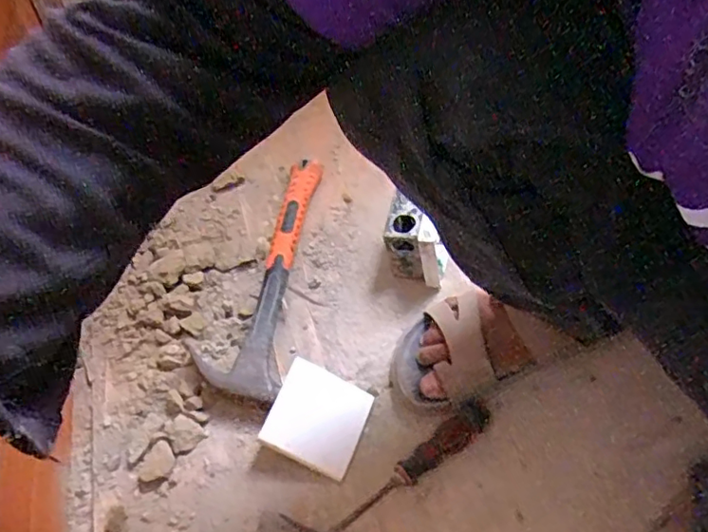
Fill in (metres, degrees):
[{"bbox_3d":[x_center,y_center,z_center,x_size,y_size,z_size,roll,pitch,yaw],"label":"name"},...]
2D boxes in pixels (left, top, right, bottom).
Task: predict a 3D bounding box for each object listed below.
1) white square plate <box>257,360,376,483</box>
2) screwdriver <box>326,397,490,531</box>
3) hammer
[{"bbox_3d":[-0.033,0.141,0.543,0.085,0.004,0.084,30,62,-9],"label":"white square plate"},{"bbox_3d":[0.042,0.191,0.514,0.208,0.023,0.028,-34,62,-21],"label":"screwdriver"},{"bbox_3d":[-0.105,0.000,0.638,0.096,0.033,0.307,6,56,3],"label":"hammer"}]

